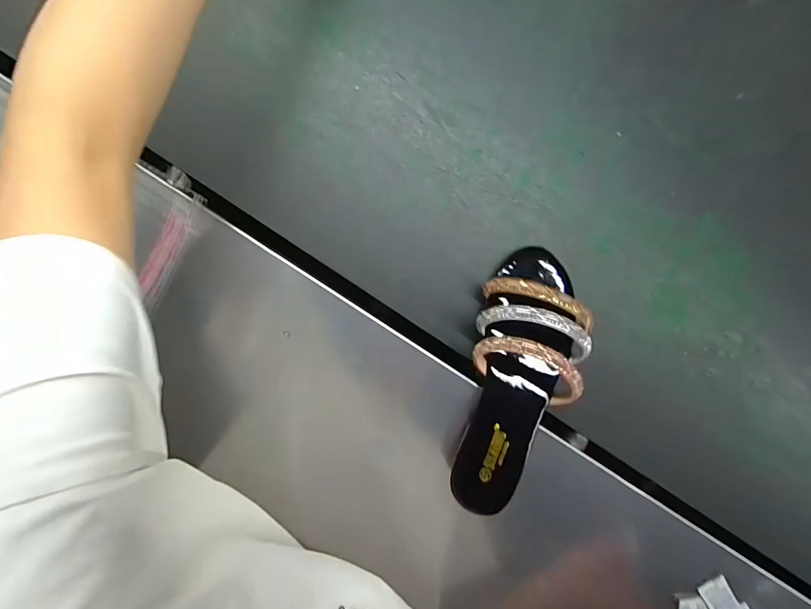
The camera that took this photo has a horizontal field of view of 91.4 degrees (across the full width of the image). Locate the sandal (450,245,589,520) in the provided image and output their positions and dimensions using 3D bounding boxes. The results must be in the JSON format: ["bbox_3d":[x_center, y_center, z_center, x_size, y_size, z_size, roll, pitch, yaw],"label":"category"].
[{"bbox_3d":[0.109,0.067,0.365,0.096,0.090,0.231,10,95,-4],"label":"sandal"}]

